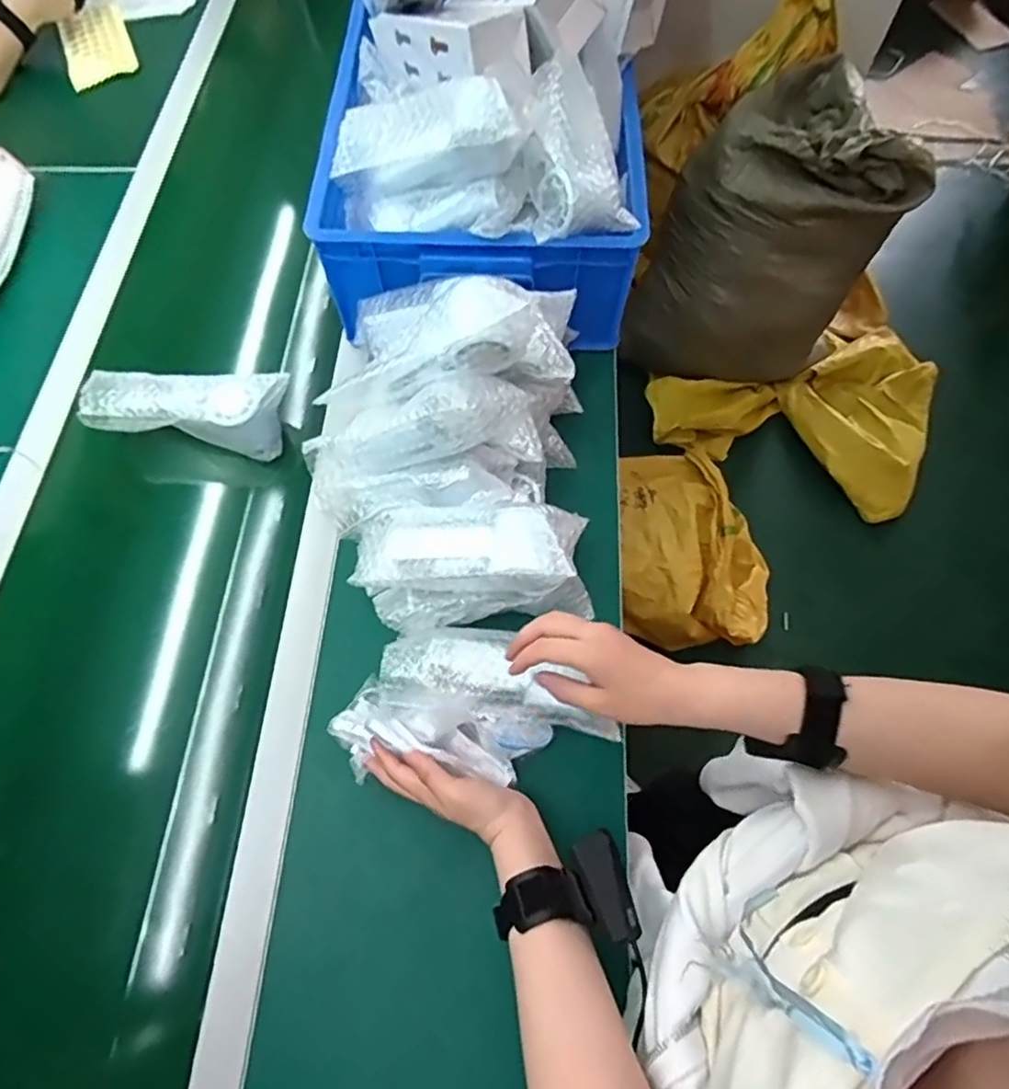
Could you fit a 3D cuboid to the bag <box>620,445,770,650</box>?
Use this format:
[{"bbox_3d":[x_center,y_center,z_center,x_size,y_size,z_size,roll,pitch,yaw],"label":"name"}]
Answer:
[{"bbox_3d":[0.402,0.012,1.330,0.350,0.176,0.401,6,66,3],"label":"bag"}]

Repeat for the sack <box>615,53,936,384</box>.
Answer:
[{"bbox_3d":[0.554,-0.664,1.463,0.457,0.567,0.394,-24,68,-10],"label":"sack"}]

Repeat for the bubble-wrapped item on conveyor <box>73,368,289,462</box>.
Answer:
[{"bbox_3d":[-0.343,-0.144,0.697,0.208,0.070,0.072,0,66,0],"label":"bubble-wrapped item on conveyor"}]

